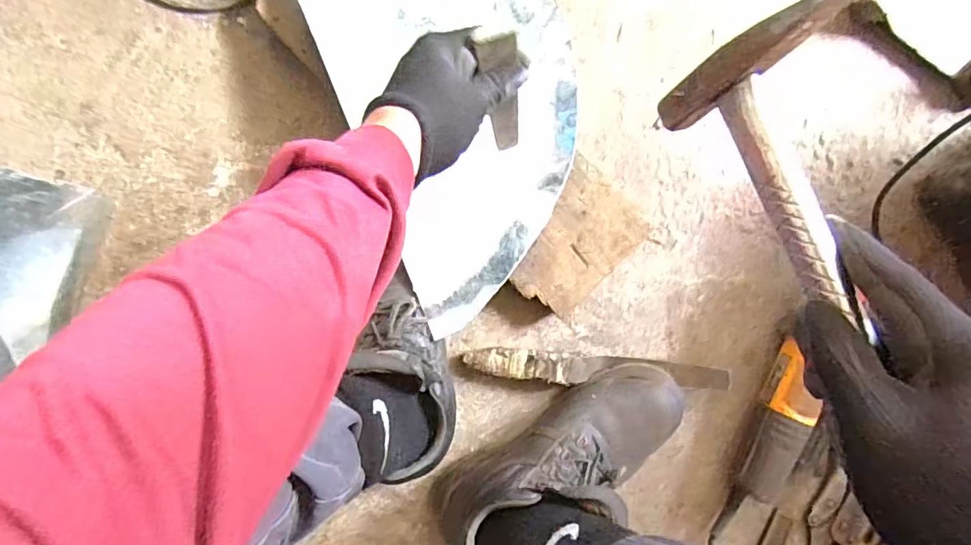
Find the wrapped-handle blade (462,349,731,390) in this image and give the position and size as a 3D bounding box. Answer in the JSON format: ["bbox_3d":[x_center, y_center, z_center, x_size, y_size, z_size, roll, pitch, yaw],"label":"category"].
[{"bbox_3d":[0.129,0.112,0.597,0.296,0.032,0.032,4,90,-2],"label":"wrapped-handle blade"}]

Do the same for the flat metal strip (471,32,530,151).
[{"bbox_3d":[0.015,-0.149,0.451,0.030,0.164,0.012,-27,74,-2],"label":"flat metal strip"}]

